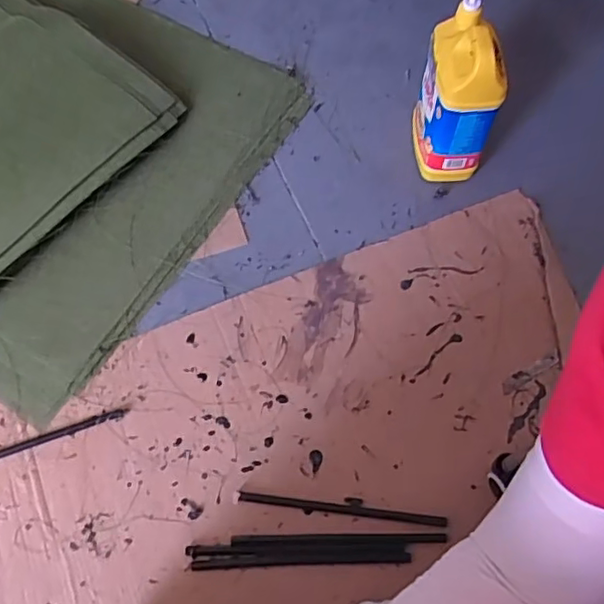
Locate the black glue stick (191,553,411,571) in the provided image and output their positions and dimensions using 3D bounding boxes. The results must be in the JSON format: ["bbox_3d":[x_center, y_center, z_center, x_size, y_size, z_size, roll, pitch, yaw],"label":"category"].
[{"bbox_3d":[-0.001,0.319,0.756,0.266,0.007,0.013,-2,64,0],"label":"black glue stick"}]

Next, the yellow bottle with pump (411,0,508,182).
[{"bbox_3d":[0.231,-0.312,0.913,0.098,0.276,0.147,0,64,1],"label":"yellow bottle with pump"}]

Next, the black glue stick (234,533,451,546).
[{"bbox_3d":[0.046,0.296,0.765,0.264,0.010,0.012,-1,64,0],"label":"black glue stick"}]

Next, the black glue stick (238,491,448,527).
[{"bbox_3d":[0.051,0.263,0.780,0.260,0.014,0.013,6,65,4],"label":"black glue stick"}]

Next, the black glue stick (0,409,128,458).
[{"bbox_3d":[-0.369,0.191,0.810,0.271,0.007,0.013,-18,68,-9],"label":"black glue stick"}]

